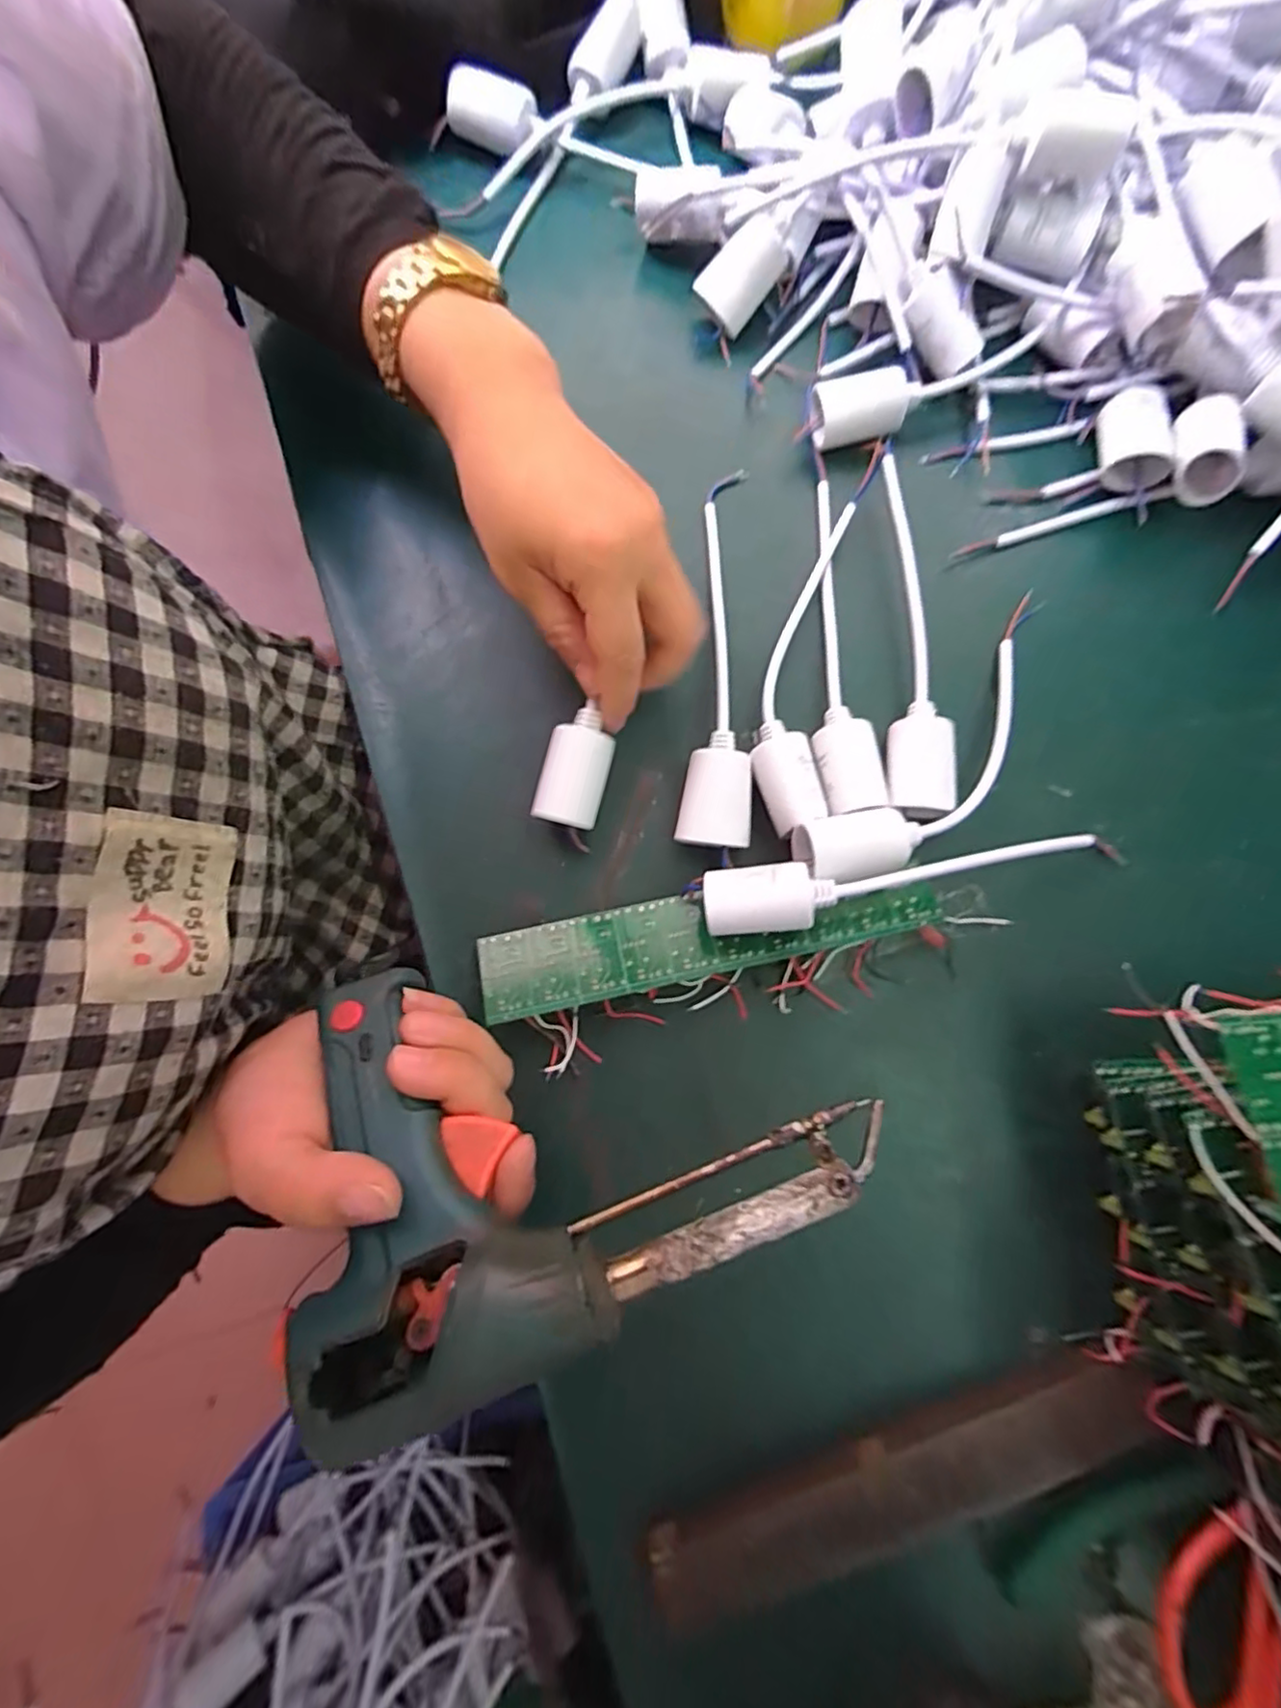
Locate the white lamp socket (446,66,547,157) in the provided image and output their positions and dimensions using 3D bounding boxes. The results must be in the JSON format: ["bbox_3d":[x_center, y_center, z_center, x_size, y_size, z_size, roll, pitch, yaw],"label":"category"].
[{"bbox_3d":[-0.082,-0.419,0.362,0.051,0.027,0.029,26,80,4],"label":"white lamp socket"}]

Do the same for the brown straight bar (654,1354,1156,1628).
[{"bbox_3d":[0.103,0.243,0.246,0.201,0.018,0.044,-19,81,-4],"label":"brown straight bar"}]

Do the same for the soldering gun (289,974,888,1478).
[{"bbox_3d":[-0.033,0.124,0.209,0.192,0.045,0.121,12,51,10],"label":"soldering gun"}]

